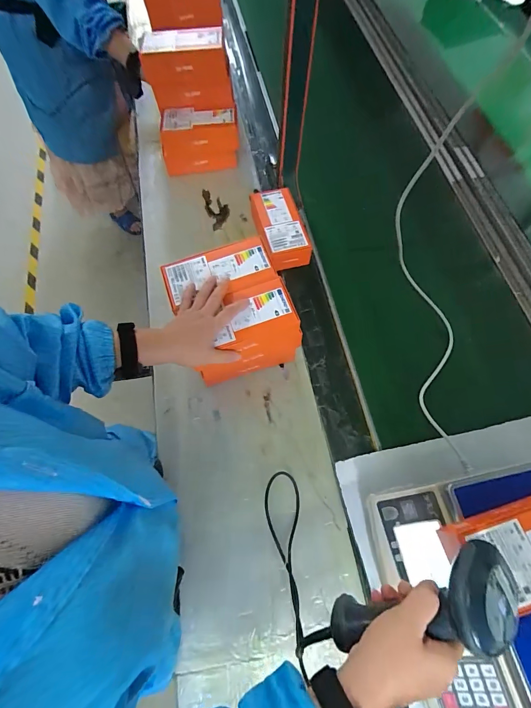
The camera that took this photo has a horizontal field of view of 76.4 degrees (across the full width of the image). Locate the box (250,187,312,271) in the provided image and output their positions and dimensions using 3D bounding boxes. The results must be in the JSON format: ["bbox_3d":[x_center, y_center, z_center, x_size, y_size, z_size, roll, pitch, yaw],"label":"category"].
[{"bbox_3d":[0.031,-0.290,0.780,0.104,0.074,0.205,-11,66,-5],"label":"box"}]

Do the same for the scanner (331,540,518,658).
[{"bbox_3d":[0.149,0.241,0.324,0.179,0.072,0.063,-23,65,14],"label":"scanner"}]

